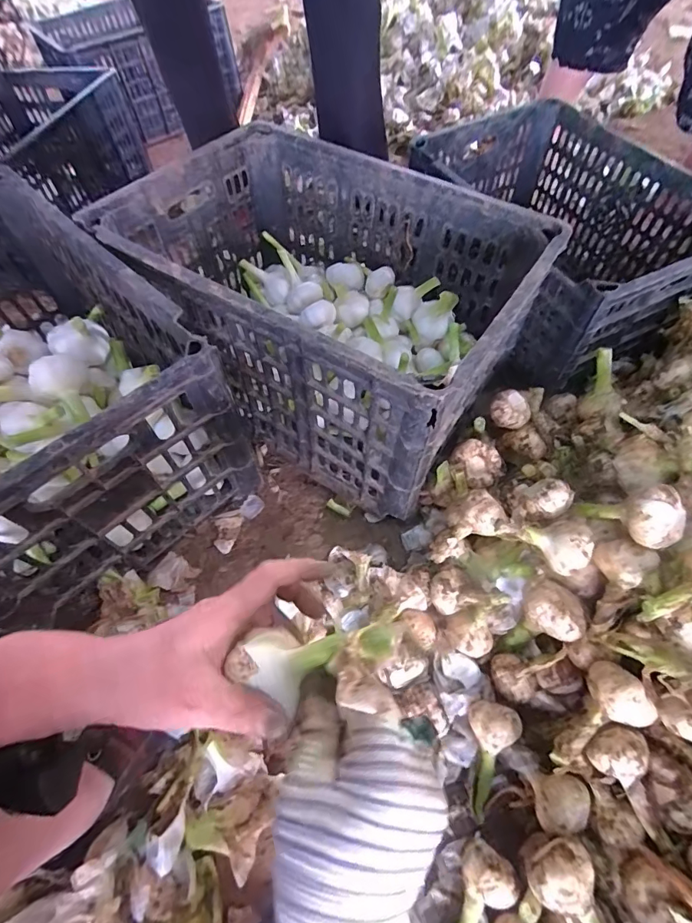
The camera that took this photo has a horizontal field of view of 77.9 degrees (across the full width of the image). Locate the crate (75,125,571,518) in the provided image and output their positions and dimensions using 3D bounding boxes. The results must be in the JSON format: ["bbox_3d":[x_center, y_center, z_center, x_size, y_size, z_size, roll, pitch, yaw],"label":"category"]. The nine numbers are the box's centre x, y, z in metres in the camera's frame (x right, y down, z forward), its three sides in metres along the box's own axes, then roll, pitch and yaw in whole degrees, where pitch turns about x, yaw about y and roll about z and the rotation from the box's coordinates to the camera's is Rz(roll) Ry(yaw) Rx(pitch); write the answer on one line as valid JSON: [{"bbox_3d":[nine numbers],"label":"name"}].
[{"bbox_3d":[-0.028,-0.207,0.597,0.480,0.270,0.375,26,63,16],"label":"crate"}]

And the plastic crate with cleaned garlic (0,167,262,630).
[{"bbox_3d":[-0.383,-0.083,0.519,0.459,0.264,0.301,40,67,22],"label":"plastic crate with cleaned garlic"}]

